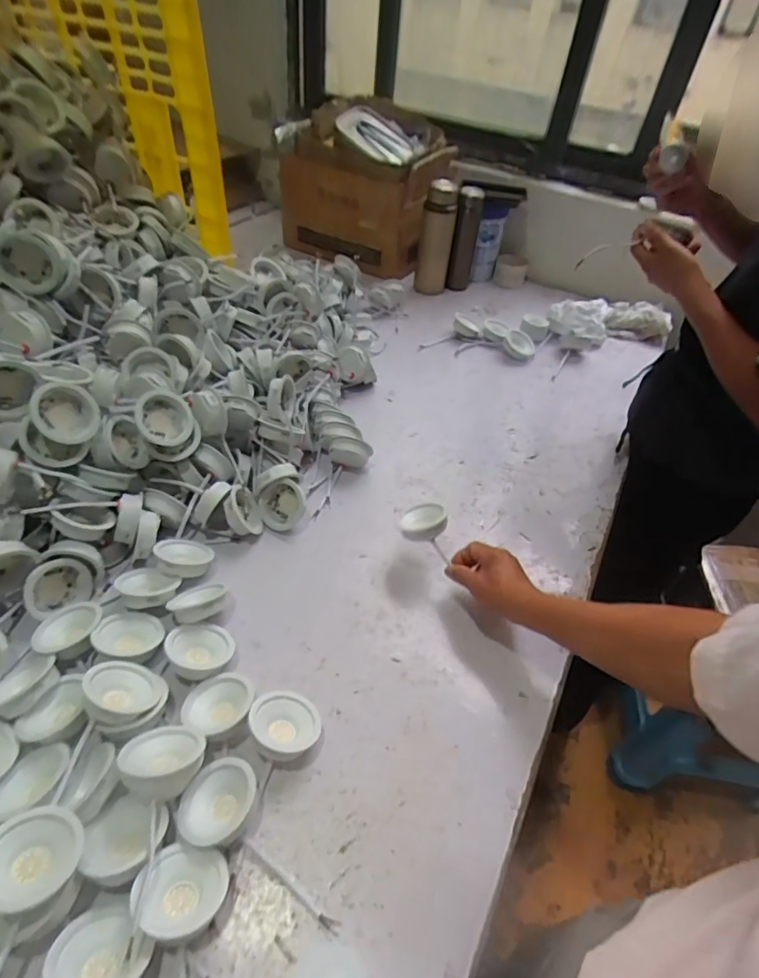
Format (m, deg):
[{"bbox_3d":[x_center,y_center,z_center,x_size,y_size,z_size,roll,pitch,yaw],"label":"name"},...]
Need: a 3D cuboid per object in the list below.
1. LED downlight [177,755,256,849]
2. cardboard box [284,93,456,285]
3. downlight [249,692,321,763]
[{"bbox_3d":[-0.149,0.291,0.483,0.063,0.030,0.070,20,46,12],"label":"LED downlight"},{"bbox_3d":[-0.043,-0.835,1.426,0.422,0.337,0.296,18,46,10],"label":"cardboard box"},{"bbox_3d":[-0.095,0.240,0.528,0.074,0.025,0.074,18,25,-9],"label":"downlight"}]

